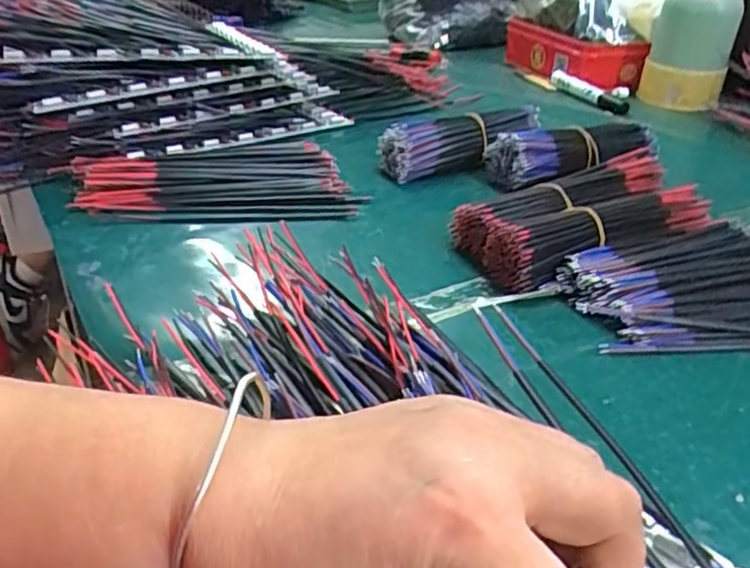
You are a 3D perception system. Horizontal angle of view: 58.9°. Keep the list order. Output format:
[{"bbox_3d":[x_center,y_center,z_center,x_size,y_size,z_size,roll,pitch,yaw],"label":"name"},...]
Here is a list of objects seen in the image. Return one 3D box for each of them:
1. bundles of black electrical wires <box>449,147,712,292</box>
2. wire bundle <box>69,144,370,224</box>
[{"bbox_3d":[0.155,-0.047,0.478,0.200,0.038,0.098,-13,34,-25],"label":"bundles of black electrical wires"},{"bbox_3d":[-0.123,-0.082,0.526,0.211,0.026,0.095,0,31,-6],"label":"wire bundle"}]

